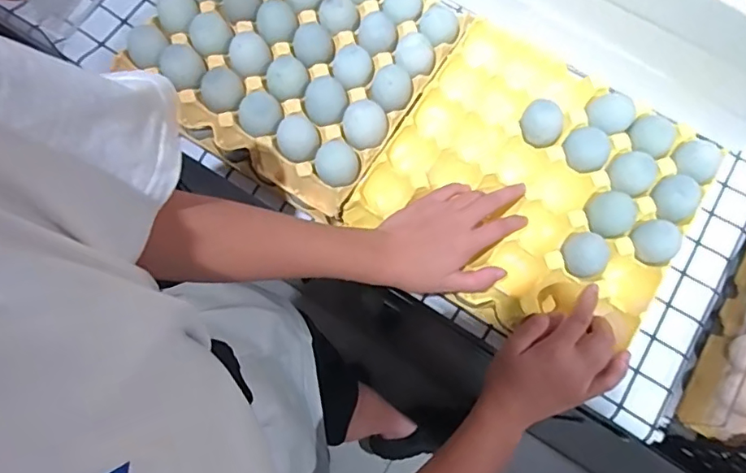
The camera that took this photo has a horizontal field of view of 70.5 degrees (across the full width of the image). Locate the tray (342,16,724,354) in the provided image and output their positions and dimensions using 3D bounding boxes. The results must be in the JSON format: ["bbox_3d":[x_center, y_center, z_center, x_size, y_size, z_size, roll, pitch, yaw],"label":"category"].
[{"bbox_3d":[0.164,-0.052,0.534,0.290,0.058,0.263,33,76,8],"label":"tray"}]

